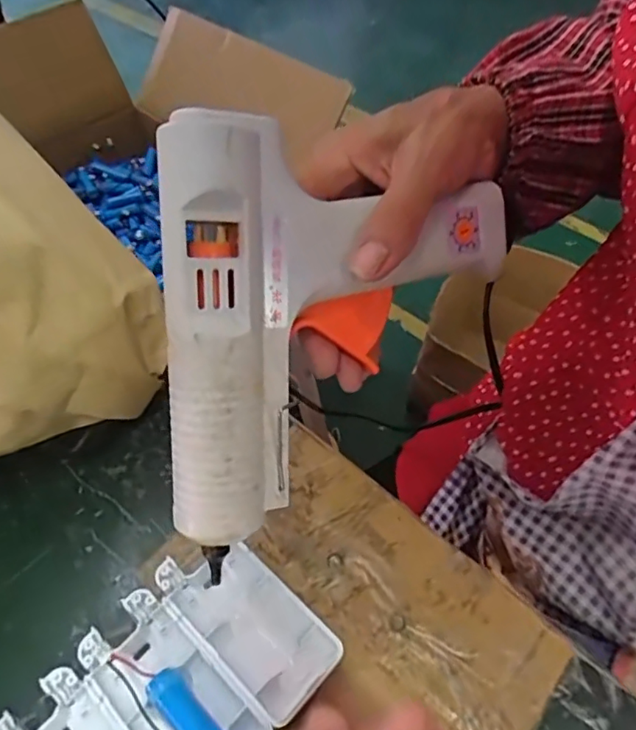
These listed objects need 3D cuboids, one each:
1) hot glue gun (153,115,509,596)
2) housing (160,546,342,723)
[{"bbox_3d":[0.008,-0.014,0.253,0.157,0.170,0.038,-3,10,-27],"label":"hot glue gun"},{"bbox_3d":[-0.034,0.124,0.270,0.091,0.012,0.044,37,62,25],"label":"housing"}]

